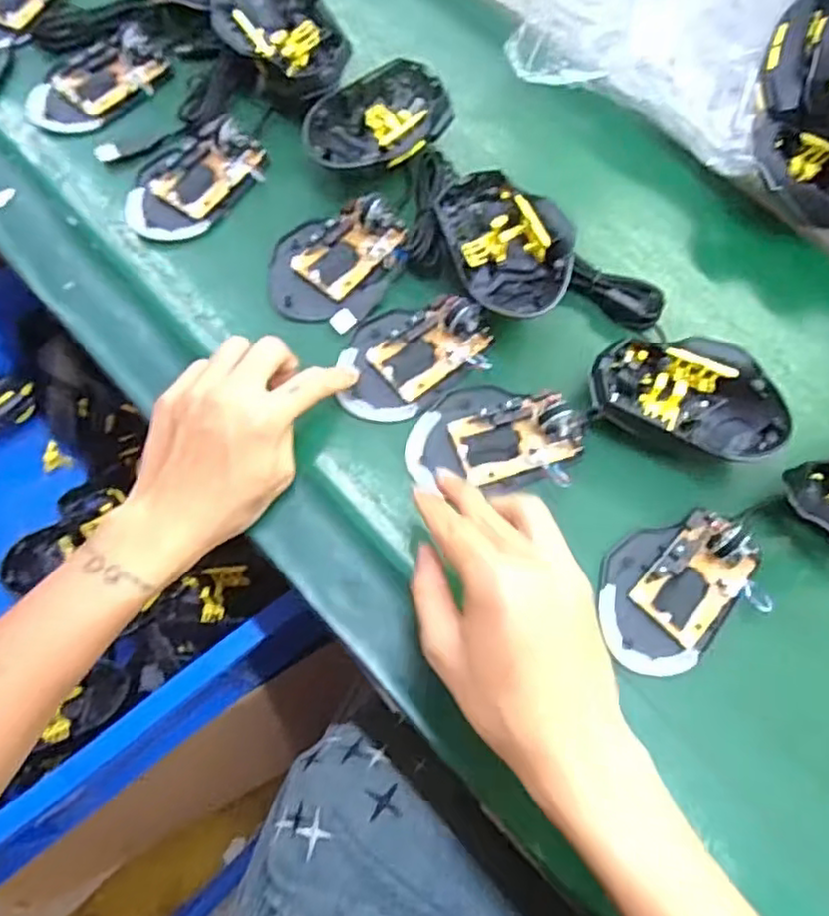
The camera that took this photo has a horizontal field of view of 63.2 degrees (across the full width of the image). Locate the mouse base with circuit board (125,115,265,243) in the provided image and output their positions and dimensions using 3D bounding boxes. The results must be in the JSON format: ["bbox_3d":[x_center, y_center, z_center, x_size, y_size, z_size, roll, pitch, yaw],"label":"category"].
[{"bbox_3d":[-0.163,-0.203,0.482,0.070,0.023,0.102,41,74,14],"label":"mouse base with circuit board"}]

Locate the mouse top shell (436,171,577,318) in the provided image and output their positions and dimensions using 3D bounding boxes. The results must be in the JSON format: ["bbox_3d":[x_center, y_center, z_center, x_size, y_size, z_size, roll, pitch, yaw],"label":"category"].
[{"bbox_3d":[0.060,-0.141,0.451,0.071,0.045,0.110,-17,70,-7],"label":"mouse top shell"}]

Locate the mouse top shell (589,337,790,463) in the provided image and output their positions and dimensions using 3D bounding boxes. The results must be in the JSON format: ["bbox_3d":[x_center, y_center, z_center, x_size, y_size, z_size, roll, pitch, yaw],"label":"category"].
[{"bbox_3d":[0.171,-0.038,0.435,0.120,0.043,0.070,16,70,6],"label":"mouse top shell"}]

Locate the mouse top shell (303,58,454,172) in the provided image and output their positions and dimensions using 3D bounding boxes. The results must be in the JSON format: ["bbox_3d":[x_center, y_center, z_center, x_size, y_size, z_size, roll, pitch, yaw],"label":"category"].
[{"bbox_3d":[-0.027,-0.243,0.497,0.111,0.032,0.066,-35,73,-13],"label":"mouse top shell"}]

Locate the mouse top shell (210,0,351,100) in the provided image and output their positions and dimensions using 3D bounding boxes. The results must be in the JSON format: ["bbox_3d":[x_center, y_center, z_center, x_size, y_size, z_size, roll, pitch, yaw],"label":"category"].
[{"bbox_3d":[-0.103,-0.314,0.505,0.074,0.051,0.118,-30,72,-11],"label":"mouse top shell"}]

